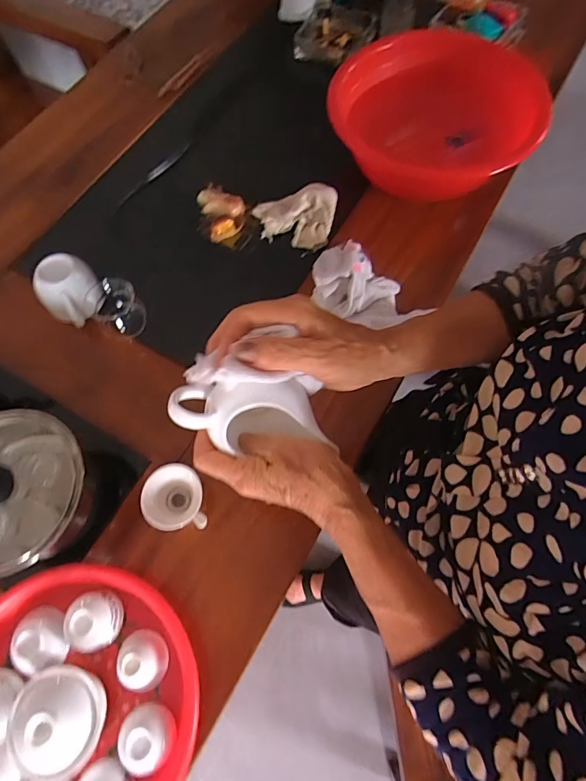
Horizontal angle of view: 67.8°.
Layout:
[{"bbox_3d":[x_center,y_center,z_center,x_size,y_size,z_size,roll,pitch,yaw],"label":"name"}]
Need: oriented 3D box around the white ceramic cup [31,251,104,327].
[{"bbox_3d":[-0.299,-0.132,0.595,0.078,0.064,0.084,-1,68,2],"label":"white ceramic cup"}]

